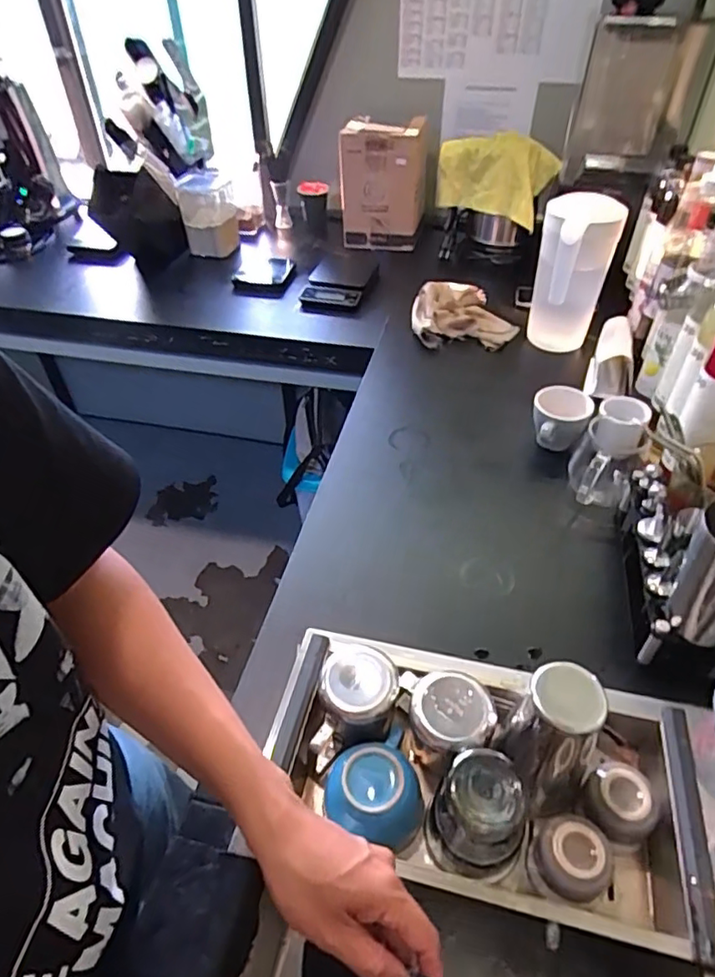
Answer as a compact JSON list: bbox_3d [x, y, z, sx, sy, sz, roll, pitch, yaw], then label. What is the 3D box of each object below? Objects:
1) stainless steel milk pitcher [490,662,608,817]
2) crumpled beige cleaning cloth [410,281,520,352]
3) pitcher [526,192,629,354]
[{"bbox_3d":[0.173,0.231,0.513,0.076,0.161,0.075,-1,44,1],"label":"stainless steel milk pitcher"},{"bbox_3d":[0.205,-0.355,1.148,0.202,0.055,0.208,-4,44,-3],"label":"crumpled beige cleaning cloth"},{"bbox_3d":[0.366,-0.355,1.003,0.113,0.270,0.101,9,45,10],"label":"pitcher"}]

